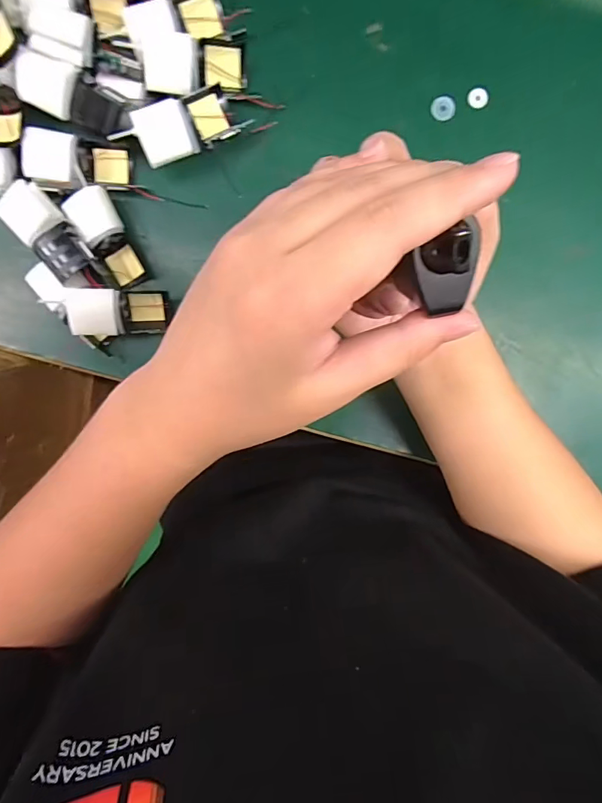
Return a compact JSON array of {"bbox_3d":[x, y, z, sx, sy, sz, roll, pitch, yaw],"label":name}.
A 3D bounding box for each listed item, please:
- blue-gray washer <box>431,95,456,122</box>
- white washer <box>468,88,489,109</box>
[{"bbox_3d":[0.115,-0.236,0.360,0.018,0.004,0.017,-5,98,1],"label":"blue-gray washer"},{"bbox_3d":[0.142,-0.243,0.357,0.016,0.004,0.014,38,97,-5],"label":"white washer"}]

